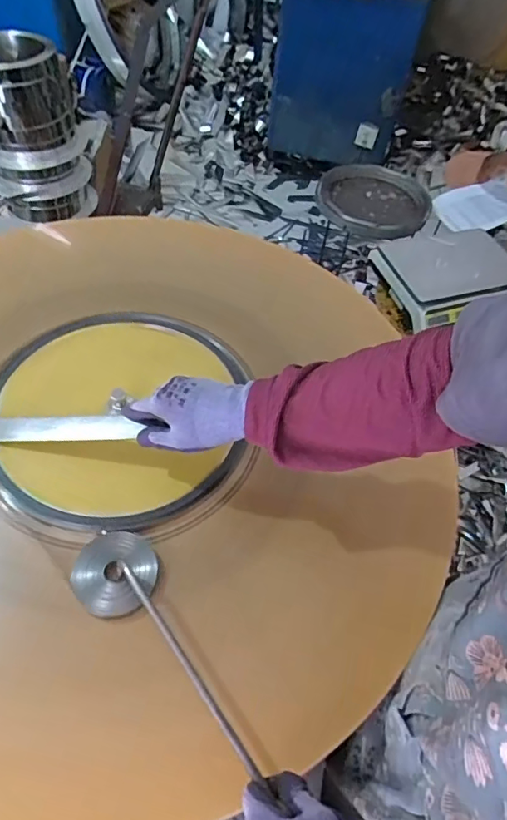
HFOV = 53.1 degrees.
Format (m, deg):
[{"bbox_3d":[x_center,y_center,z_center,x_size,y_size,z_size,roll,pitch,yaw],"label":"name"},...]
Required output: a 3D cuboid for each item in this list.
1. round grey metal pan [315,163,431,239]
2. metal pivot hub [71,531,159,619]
[{"bbox_3d":[0.393,-0.694,1.665,0.365,0.069,0.406,9,54,1],"label":"round grey metal pan"},{"bbox_3d":[-0.141,0.164,0.513,0.084,0.011,0.081,-3,54,5],"label":"metal pivot hub"}]

